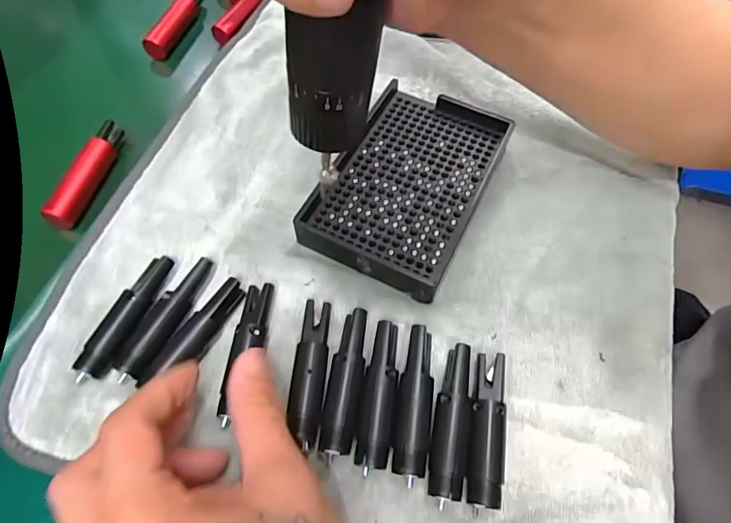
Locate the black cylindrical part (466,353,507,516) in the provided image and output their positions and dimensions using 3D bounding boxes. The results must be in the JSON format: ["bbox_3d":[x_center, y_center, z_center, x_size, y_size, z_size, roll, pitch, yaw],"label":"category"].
[{"bbox_3d":[0.059,0.081,0.218,0.016,0.014,0.070,12,61,4],"label":"black cylindrical part"}]

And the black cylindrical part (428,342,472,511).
[{"bbox_3d":[0.042,0.076,0.218,0.016,0.016,0.071,10,61,3],"label":"black cylindrical part"}]

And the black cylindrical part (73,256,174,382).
[{"bbox_3d":[-0.126,0.029,0.240,0.017,0.014,0.072,19,62,8],"label":"black cylindrical part"}]

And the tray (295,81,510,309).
[{"bbox_3d":[0.027,-0.053,0.286,0.090,0.019,0.137,25,63,11],"label":"tray"}]

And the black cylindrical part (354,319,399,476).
[{"bbox_3d":[0.007,0.064,0.222,0.016,0.011,0.070,7,61,1],"label":"black cylindrical part"}]

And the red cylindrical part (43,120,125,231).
[{"bbox_3d":[-0.188,-0.061,0.301,0.015,0.015,0.086,9,61,3],"label":"red cylindrical part"}]

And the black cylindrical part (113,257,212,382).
[{"bbox_3d":[-0.106,0.030,0.240,0.018,0.014,0.073,18,61,7],"label":"black cylindrical part"}]

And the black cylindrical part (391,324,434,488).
[{"bbox_3d":[0.024,0.068,0.222,0.016,0.013,0.071,8,61,2],"label":"black cylindrical part"}]

